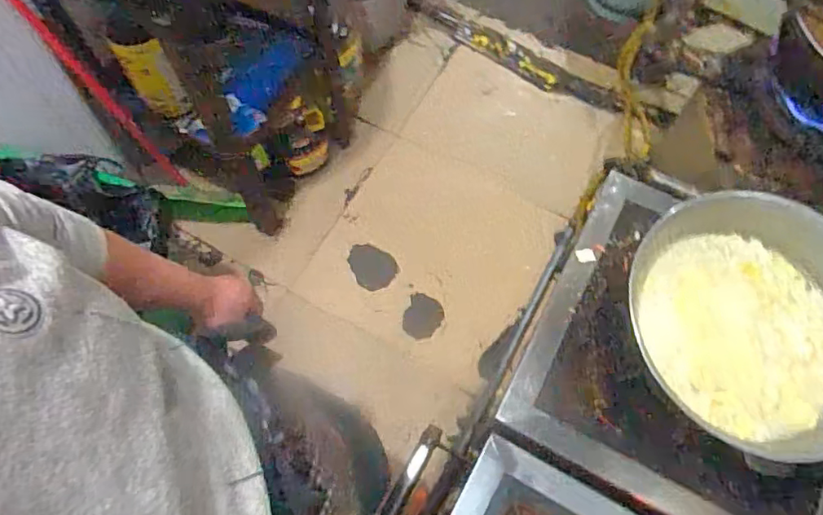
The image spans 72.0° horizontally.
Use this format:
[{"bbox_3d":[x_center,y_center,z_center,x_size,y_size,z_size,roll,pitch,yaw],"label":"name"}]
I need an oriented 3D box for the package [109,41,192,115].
[{"bbox_3d":[-0.581,-0.397,1.279,0.106,0.199,0.033,-8,56,2],"label":"package"}]

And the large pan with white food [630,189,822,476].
[{"bbox_3d":[0.580,0.098,0.950,0.395,0.152,0.429,-29,70,-13],"label":"large pan with white food"}]

